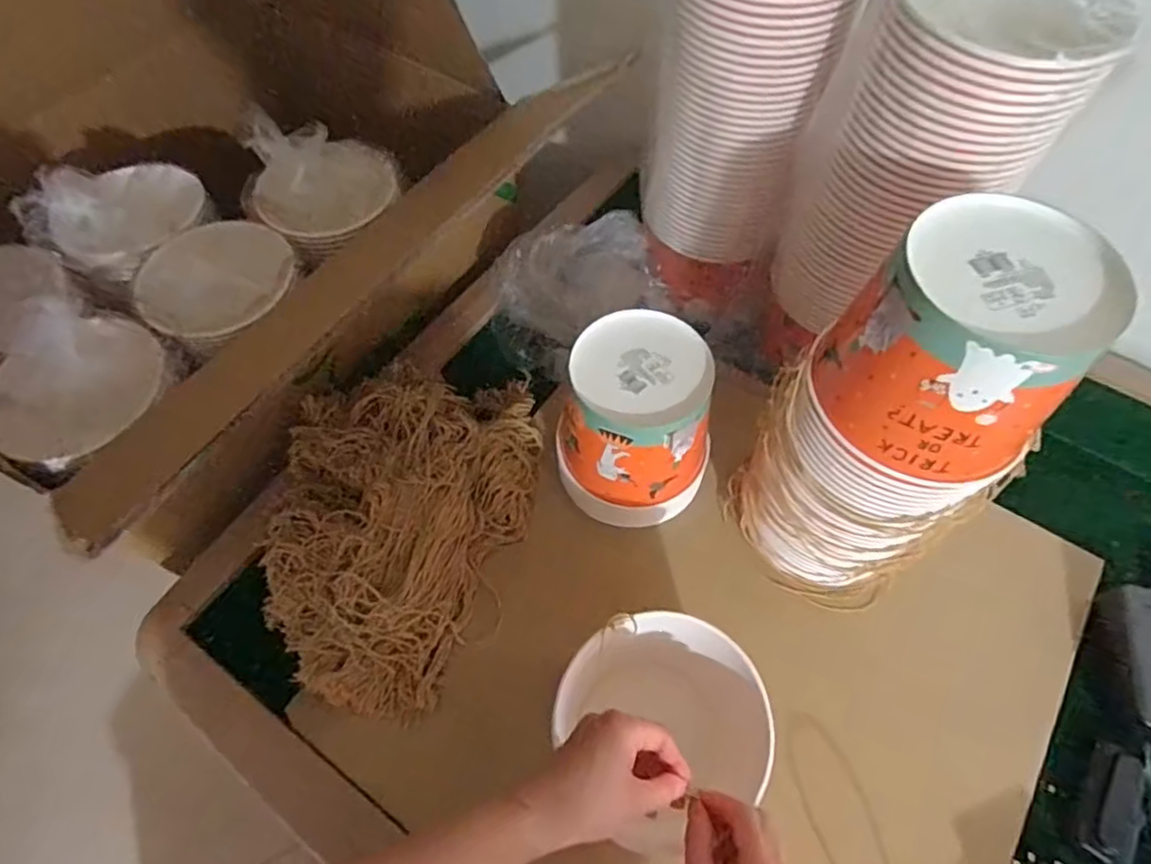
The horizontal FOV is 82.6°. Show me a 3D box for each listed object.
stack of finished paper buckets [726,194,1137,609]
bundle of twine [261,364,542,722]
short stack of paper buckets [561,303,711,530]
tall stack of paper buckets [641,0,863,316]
[{"bbox_3d":[0.254,0.010,0.538,0.149,0.362,0.145,-15,61,-9],"label":"stack of finished paper buckets"},{"bbox_3d":[-0.184,0.088,0.670,0.263,0.063,0.357,6,60,3],"label":"bundle of twine"},{"bbox_3d":[0.063,-0.006,0.657,0.148,0.181,0.138,15,61,8],"label":"short stack of paper buckets"},{"bbox_3d":[0.156,-0.304,0.657,0.149,0.367,0.149,16,61,9],"label":"tall stack of paper buckets"}]

